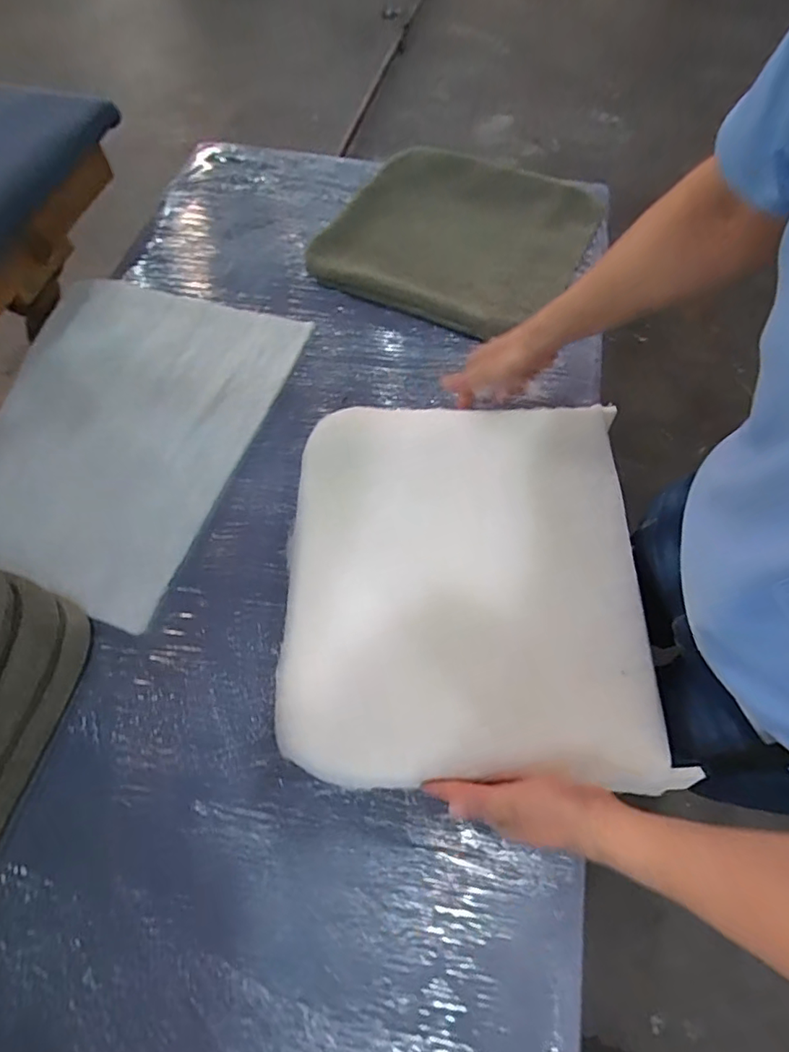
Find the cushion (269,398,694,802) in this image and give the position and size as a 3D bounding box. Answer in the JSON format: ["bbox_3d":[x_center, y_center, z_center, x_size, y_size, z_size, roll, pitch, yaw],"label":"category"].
[{"bbox_3d":[0.076,0.045,0.606,0.388,0.039,0.452,1,63,-1],"label":"cushion"}]

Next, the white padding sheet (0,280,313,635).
[{"bbox_3d":[-0.426,-0.167,0.790,0.415,0.016,0.556,16,64,8],"label":"white padding sheet"}]

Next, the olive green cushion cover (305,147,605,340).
[{"bbox_3d":[0.115,-0.553,0.969,0.449,0.088,0.420,24,65,12],"label":"olive green cushion cover"}]

